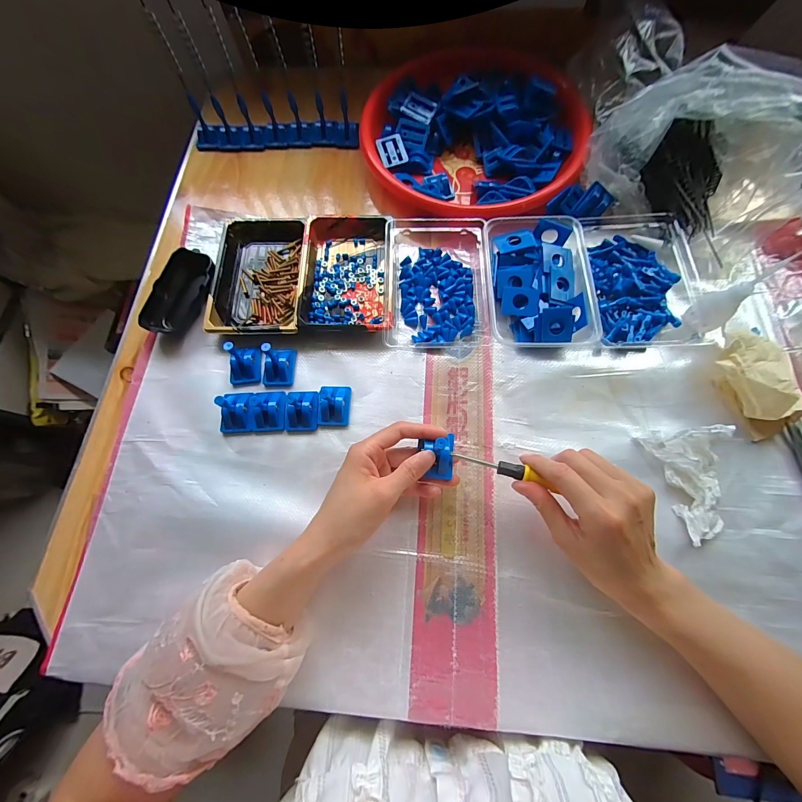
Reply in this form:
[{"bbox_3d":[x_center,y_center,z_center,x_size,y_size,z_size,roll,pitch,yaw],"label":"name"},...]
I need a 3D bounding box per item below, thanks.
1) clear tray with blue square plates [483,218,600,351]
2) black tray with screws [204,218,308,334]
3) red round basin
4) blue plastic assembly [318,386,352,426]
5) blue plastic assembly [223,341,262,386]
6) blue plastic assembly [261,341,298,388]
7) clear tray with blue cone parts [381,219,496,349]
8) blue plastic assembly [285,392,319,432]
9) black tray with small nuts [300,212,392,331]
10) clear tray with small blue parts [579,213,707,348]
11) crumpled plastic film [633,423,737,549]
[{"bbox_3d":[0.155,-0.139,0.388,0.108,0.033,0.158,-1,72,2],"label":"clear tray with blue square plates"},{"bbox_3d":[-0.171,-0.152,0.414,0.106,0.023,0.161,-1,72,2],"label":"black tray with screws"},{"bbox_3d":[0.099,-0.371,0.456,0.284,0.058,0.280,-1,72,2],"label":"red round basin"},{"bbox_3d":[-0.073,0.003,0.367,0.033,0.019,0.045,-1,72,2],"label":"blue plastic assembly"},{"bbox_3d":[-0.176,-0.043,0.369,0.033,0.041,0.038,-3,72,1],"label":"blue plastic assembly"},{"bbox_3d":[-0.138,-0.044,0.373,0.032,0.040,0.046,4,72,4],"label":"blue plastic assembly"},{"bbox_3d":[0.044,-0.146,0.401,0.117,0.031,0.166,-2,72,1],"label":"clear tray with blue cone parts"},{"bbox_3d":[-0.108,0.009,0.366,0.036,0.019,0.045,-3,72,1],"label":"blue plastic assembly"},{"bbox_3d":[-0.068,-0.157,0.410,0.099,0.027,0.162,1,72,2],"label":"black tray with small nuts"},{"bbox_3d":[0.276,-0.148,0.392,0.105,0.032,0.179,-2,72,2],"label":"clear tray with small blue parts"},{"bbox_3d":[0.271,0.077,0.312,0.051,0.047,0.098,-2,72,1],"label":"crumpled plastic film"}]

